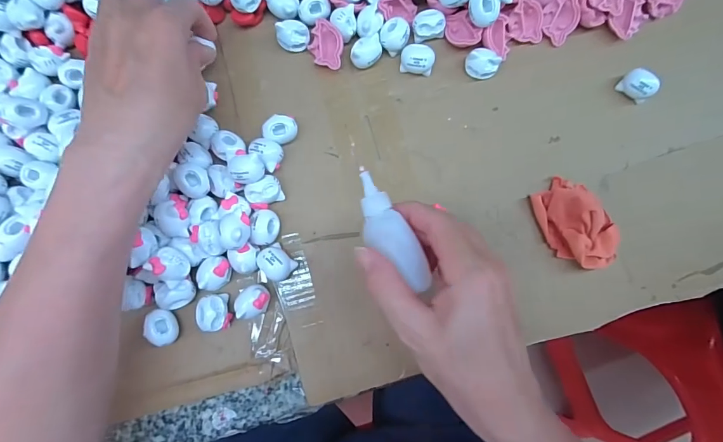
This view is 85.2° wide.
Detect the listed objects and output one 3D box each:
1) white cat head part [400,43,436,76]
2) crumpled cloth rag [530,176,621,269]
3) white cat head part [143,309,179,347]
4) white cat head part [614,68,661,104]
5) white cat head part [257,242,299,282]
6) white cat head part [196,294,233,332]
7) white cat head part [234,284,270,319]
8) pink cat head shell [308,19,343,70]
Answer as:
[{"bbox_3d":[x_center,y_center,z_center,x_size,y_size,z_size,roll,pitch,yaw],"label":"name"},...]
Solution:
[{"bbox_3d":[0.045,-0.128,0.311,0.026,0.014,0.021,10,82,-1],"label":"white cat head part"},{"bbox_3d":[0.162,0.004,0.293,0.040,0.034,0.072,-28,84,-6],"label":"crumpled cloth rag"},{"bbox_3d":[-0.140,0.075,0.279,0.017,0.022,0.025,-23,84,-5],"label":"white cat head part"},{"bbox_3d":[0.221,-0.107,0.314,0.016,0.023,0.025,-30,85,-6],"label":"white cat head part"},{"bbox_3d":[-0.061,0.031,0.283,0.025,0.020,0.021,45,83,4],"label":"white cat head part"},{"bbox_3d":[-0.105,0.065,0.281,0.020,0.022,0.024,-3,83,-3],"label":"white cat head part"},{"bbox_3d":[-0.078,0.057,0.282,0.023,0.019,0.021,0,85,-4],"label":"white cat head part"},{"bbox_3d":[-0.028,-0.137,0.308,0.026,0.016,0.034,5,82,-2],"label":"pink cat head shell"}]

